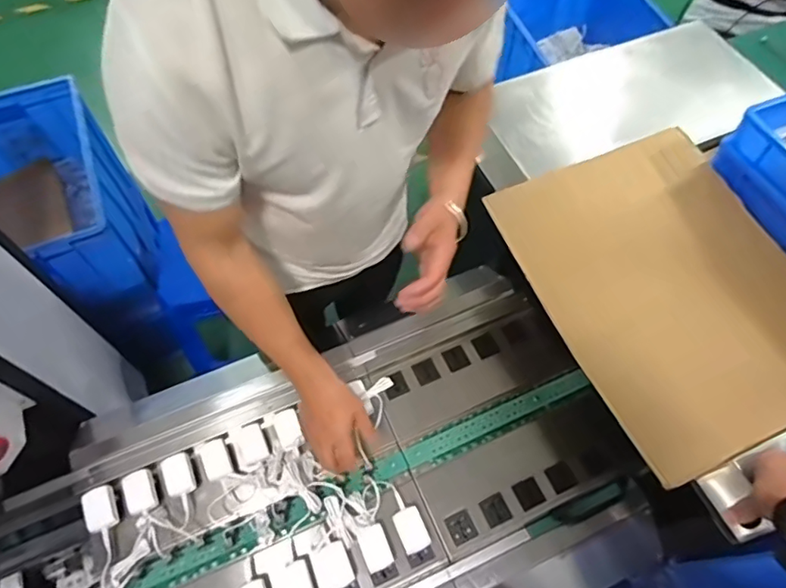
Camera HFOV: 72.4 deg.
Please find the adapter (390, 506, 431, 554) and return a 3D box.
[{"bbox_3d":[0.028,0.355,0.808,0.042,0.024,0.060,-23,63,-12],"label":"adapter"}]

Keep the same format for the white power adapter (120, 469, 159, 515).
[{"bbox_3d":[-0.389,0.304,0.826,0.041,0.020,0.060,-23,63,-12],"label":"white power adapter"}]

